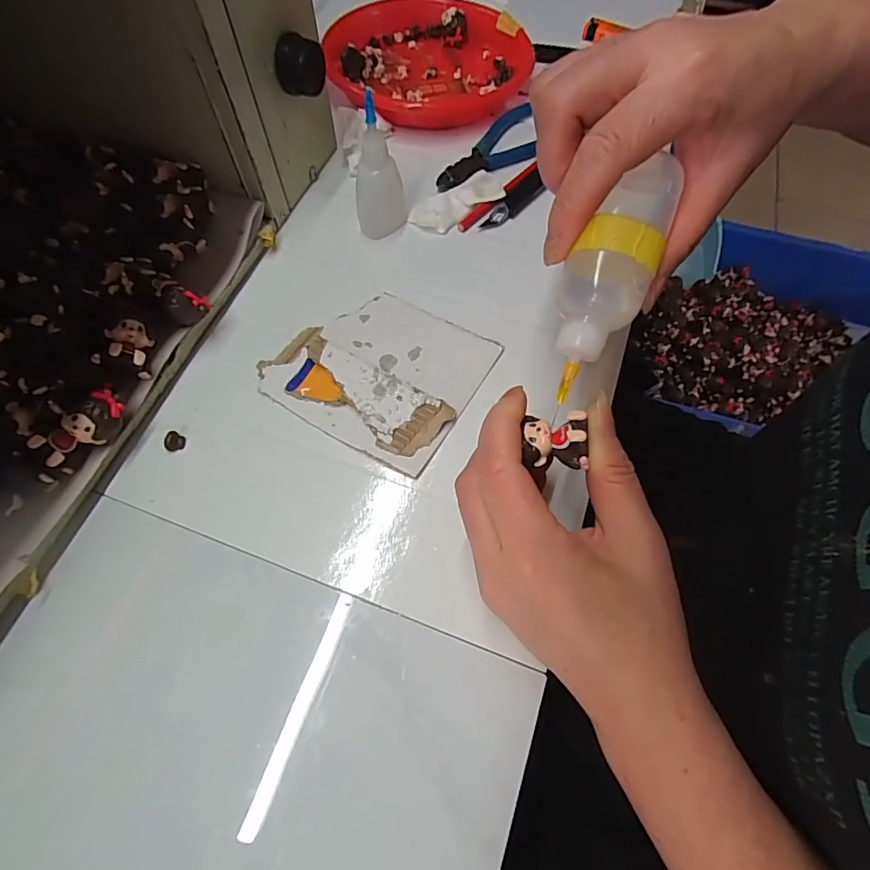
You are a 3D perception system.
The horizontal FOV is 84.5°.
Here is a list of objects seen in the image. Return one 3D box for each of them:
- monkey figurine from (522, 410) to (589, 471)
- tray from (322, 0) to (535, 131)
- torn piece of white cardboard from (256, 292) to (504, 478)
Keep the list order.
[{"bbox_3d":[0.052,0.002,0.207,0.024,0.017,0.024,7,66,2],"label":"monkey figurine"},{"bbox_3d":[0.001,-0.335,0.427,0.171,0.027,0.165,-22,68,-11],"label":"tray"},{"bbox_3d":[-0.033,-0.043,0.294,0.113,0.012,0.105,30,68,11],"label":"torn piece of white cardboard"}]

